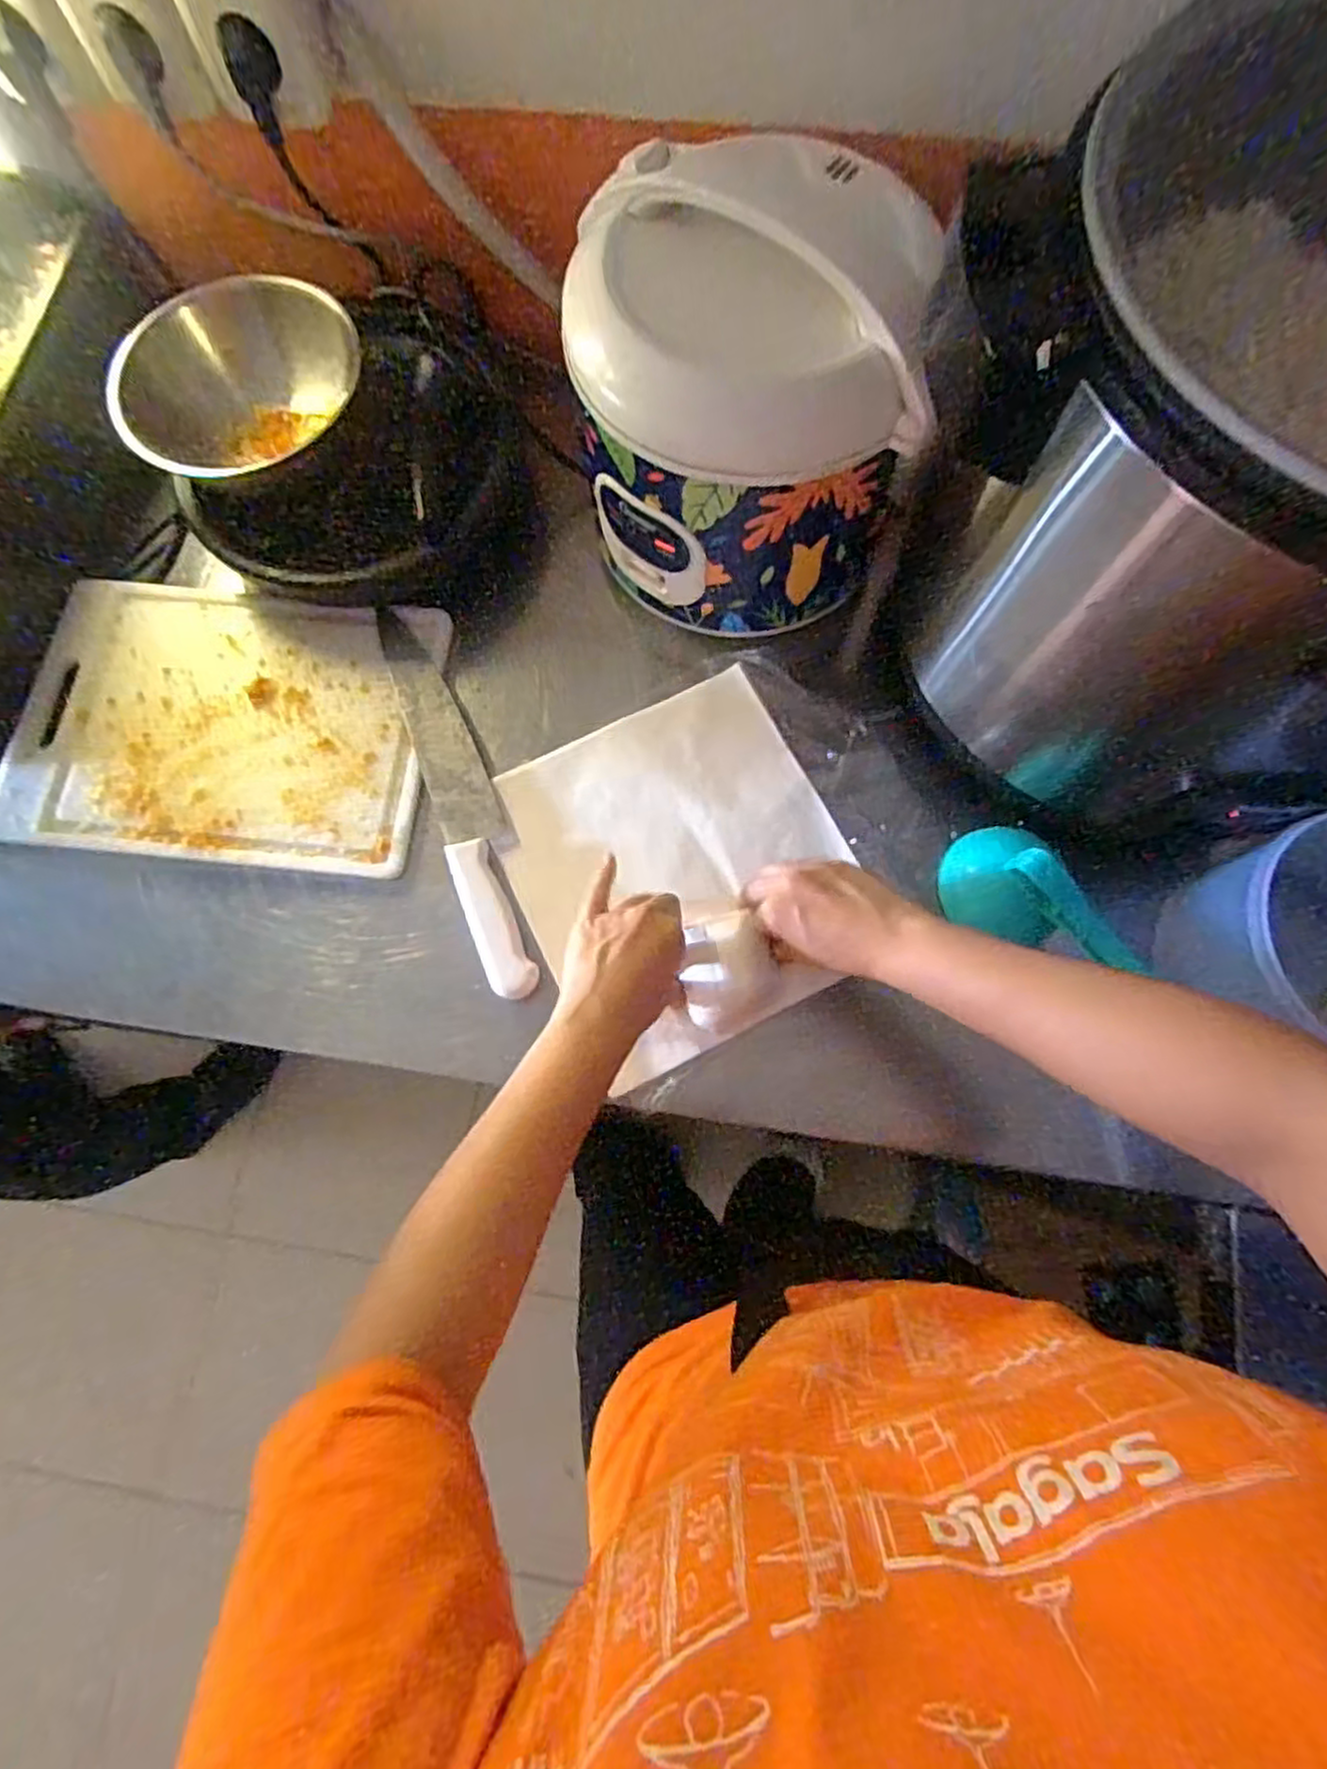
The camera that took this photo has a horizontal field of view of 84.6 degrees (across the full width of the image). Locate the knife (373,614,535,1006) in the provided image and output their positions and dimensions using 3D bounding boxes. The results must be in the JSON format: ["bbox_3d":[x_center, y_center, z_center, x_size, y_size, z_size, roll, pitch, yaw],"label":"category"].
[{"bbox_3d":[-0.164,-0.078,0.584,0.051,0.021,0.345,-20,78,-4],"label":"knife"}]

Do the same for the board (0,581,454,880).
[{"bbox_3d":[-0.362,-0.136,0.605,0.330,0.007,0.237,6,77,2],"label":"board"}]

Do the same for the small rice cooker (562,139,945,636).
[{"bbox_3d":[0.050,-0.319,0.530,0.212,0.234,0.187,3,75,2],"label":"small rice cooker"}]

